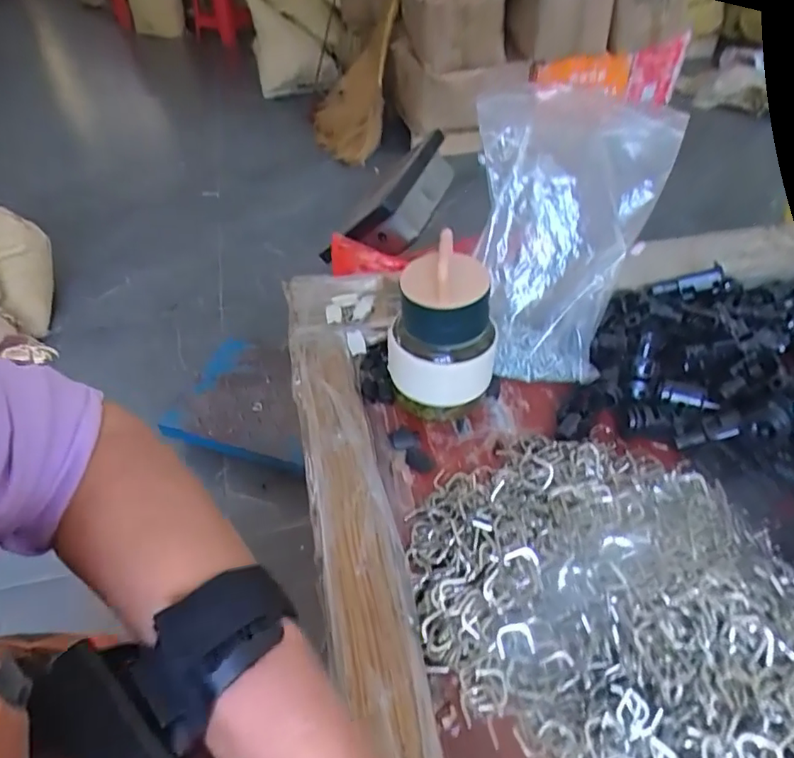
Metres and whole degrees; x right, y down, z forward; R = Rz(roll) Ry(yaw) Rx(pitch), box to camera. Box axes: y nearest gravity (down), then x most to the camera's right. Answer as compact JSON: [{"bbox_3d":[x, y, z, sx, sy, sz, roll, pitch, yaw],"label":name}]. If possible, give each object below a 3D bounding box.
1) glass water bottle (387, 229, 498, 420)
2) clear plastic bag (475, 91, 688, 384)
[{"bbox_3d":[0.032,-0.035,0.398,0.075,0.116,0.061,-12,45,-10],"label":"glass water bottle"},{"bbox_3d":[0.136,-0.109,0.450,0.148,0.217,0.031,4,8,-4],"label":"clear plastic bag"}]

